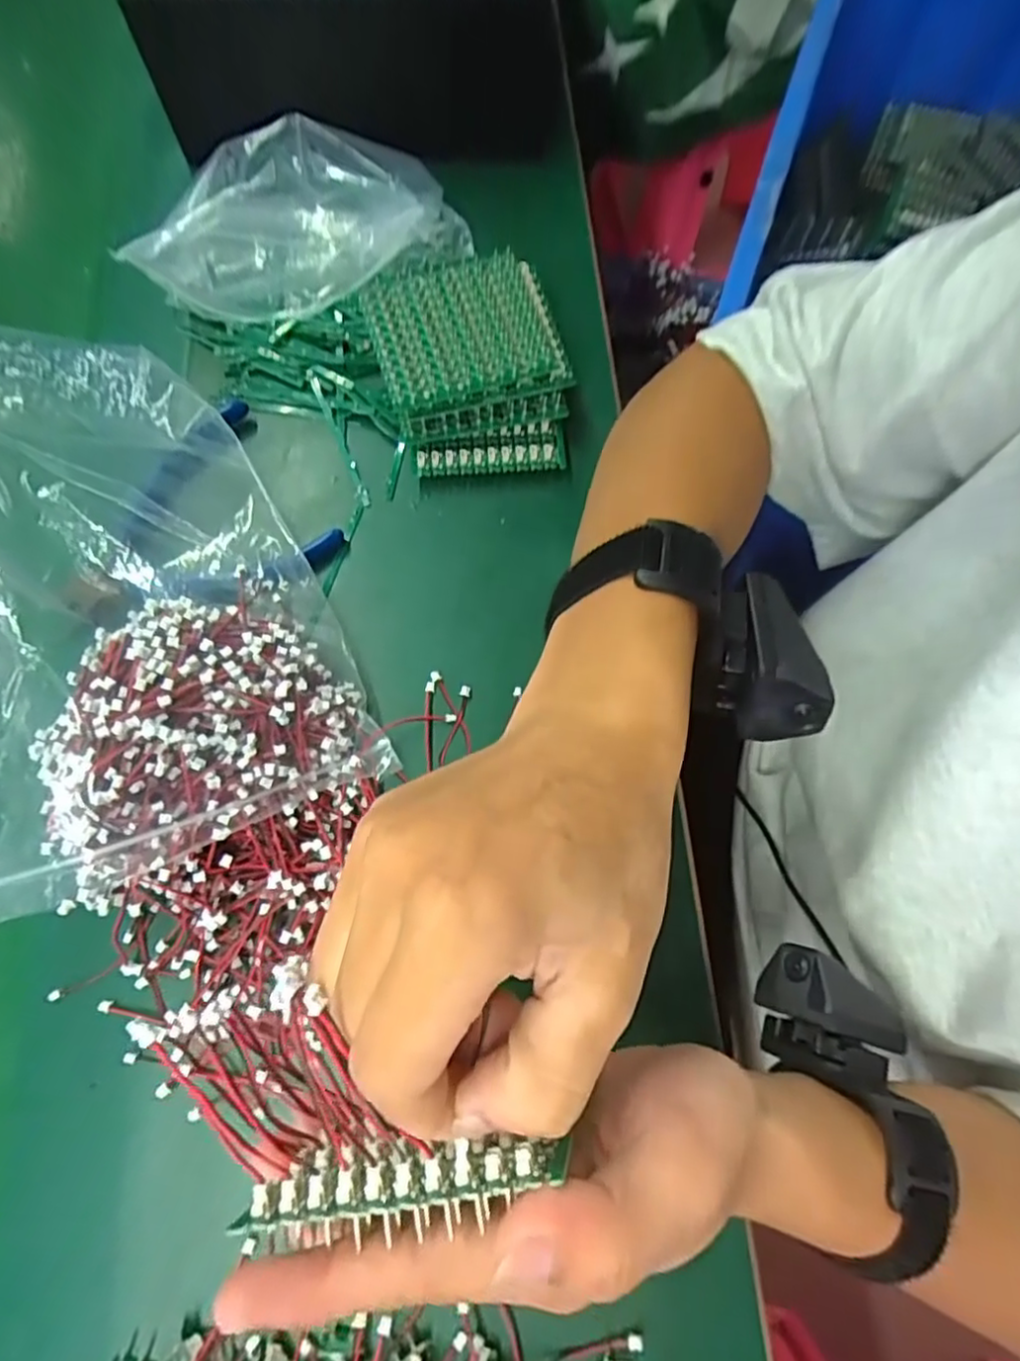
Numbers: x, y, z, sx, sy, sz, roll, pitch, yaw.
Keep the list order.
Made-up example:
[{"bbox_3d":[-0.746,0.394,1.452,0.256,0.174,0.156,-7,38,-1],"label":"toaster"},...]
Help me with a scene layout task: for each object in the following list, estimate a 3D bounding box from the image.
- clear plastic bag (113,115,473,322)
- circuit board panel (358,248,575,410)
[{"bbox_3d":[-0.113,-0.244,0.356,0.183,0.067,0.068,-15,74,-5],"label":"clear plastic bag"},{"bbox_3d":[-0.025,-0.186,0.342,0.093,0.009,0.084,-15,76,-6],"label":"circuit board panel"}]

